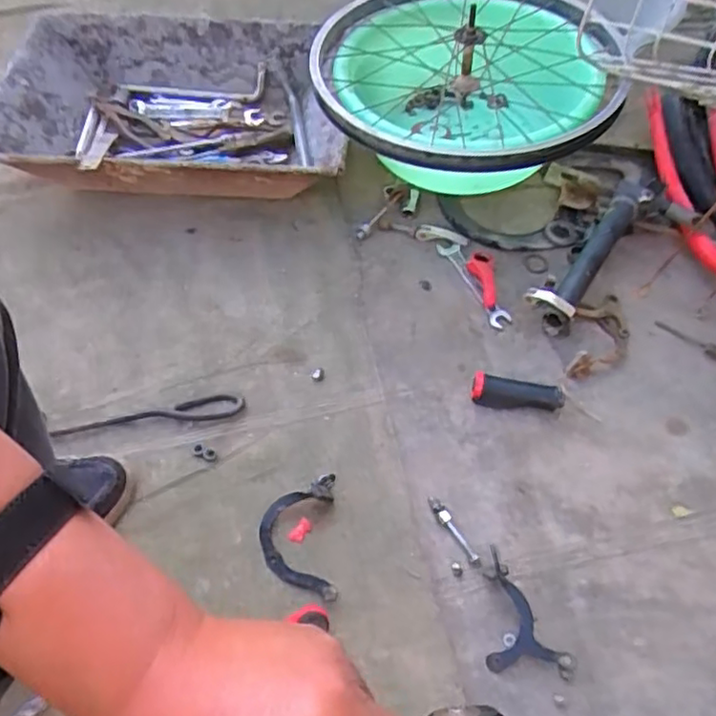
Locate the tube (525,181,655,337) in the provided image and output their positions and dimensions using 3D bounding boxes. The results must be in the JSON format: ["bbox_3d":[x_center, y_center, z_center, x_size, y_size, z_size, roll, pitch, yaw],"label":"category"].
[{"bbox_3d":[0.297,-0.138,0.837,0.059,0.058,0.242,32,64,18],"label":"tube"}]

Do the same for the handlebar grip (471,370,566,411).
[{"bbox_3d":[0.187,0.042,0.768,0.105,0.031,0.030,7,59,5],"label":"handlebar grip"}]

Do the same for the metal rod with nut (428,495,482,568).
[{"bbox_3d":[0.102,0.183,0.694,0.013,0.008,0.085,-28,62,-15],"label":"metal rod with nut"}]

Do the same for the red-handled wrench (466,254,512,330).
[{"bbox_3d":[0.170,-0.087,0.850,0.034,0.021,0.109,-8,59,-5],"label":"red-handled wrench"}]

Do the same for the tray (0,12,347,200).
[{"bbox_3d":[-0.262,-0.351,0.969,0.498,0.118,0.307,5,59,4],"label":"tray"}]

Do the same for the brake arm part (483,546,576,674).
[{"bbox_3d":[0.144,0.259,0.640,0.067,0.018,0.126,-28,62,-16],"label":"brake arm part"}]

